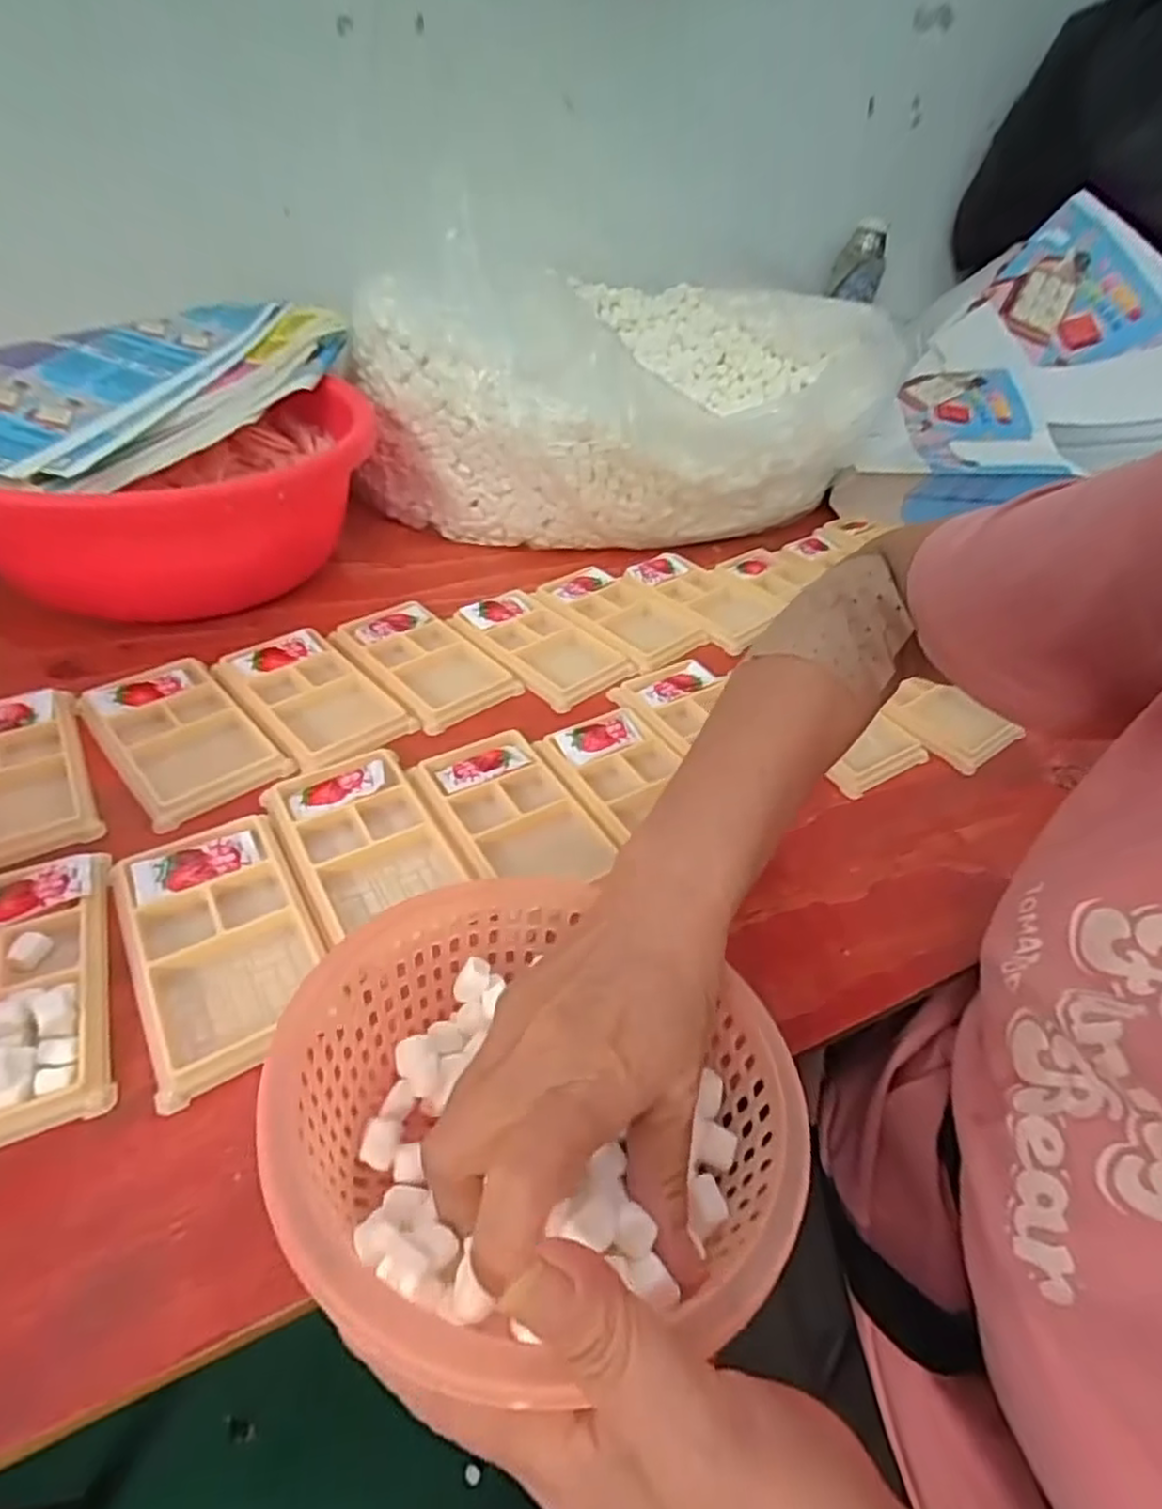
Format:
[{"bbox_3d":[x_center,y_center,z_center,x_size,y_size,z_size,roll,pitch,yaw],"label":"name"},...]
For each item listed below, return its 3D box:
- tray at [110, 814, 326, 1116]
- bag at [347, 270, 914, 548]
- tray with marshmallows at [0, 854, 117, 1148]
[{"bbox_3d":[-0.172,0.086,0.334,0.076,0.010,0.131,-21,51,-26],"label":"tray"},{"bbox_3d":[0.039,-0.368,0.722,0.512,0.170,0.327,-9,46,-17],"label":"bag"},{"bbox_3d":[-0.252,0.101,0.304,0.077,0.020,0.134,-14,48,-21],"label":"tray with marshmallows"}]

